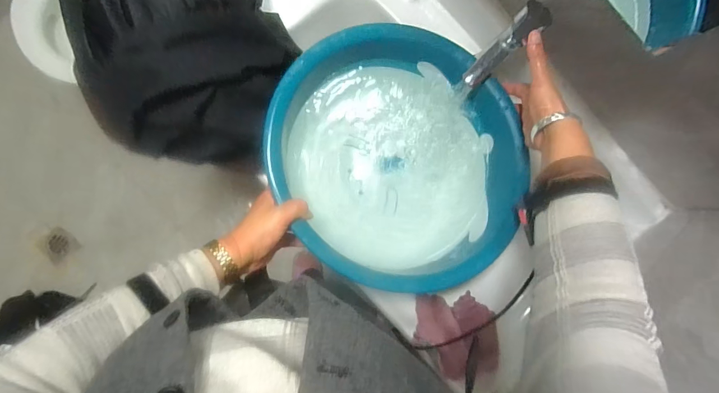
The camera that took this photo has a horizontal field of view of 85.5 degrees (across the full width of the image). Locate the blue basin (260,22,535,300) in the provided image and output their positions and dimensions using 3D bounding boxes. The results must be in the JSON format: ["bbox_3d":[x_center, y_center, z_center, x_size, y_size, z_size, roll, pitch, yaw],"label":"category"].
[{"bbox_3d":[0.056,-0.059,0.572,0.350,0.143,0.355,1,85,-8],"label":"blue basin"}]

